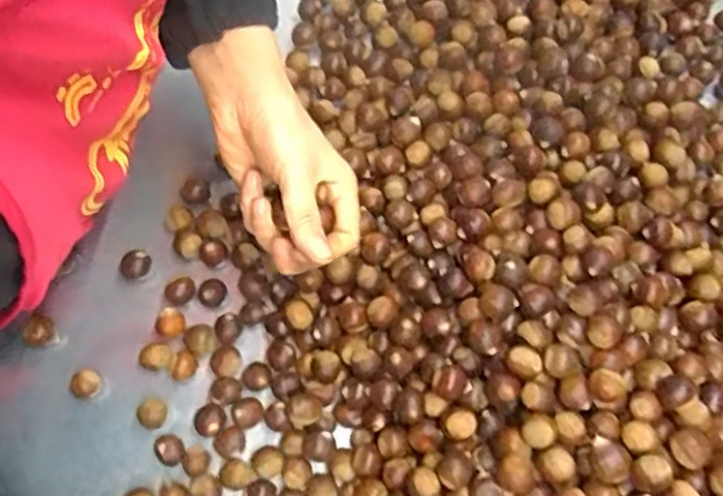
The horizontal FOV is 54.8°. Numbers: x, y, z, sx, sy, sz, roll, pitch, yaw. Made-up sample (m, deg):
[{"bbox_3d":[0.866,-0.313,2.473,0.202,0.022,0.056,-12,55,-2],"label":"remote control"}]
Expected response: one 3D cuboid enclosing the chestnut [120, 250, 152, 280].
[{"bbox_3d":[-0.176,0.017,0.551,0.024,0.029,0.023,0,71,-1],"label":"chestnut"}]

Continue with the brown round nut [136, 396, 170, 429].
[{"bbox_3d":[-0.155,0.123,0.519,0.020,0.020,0.022,0,71,-1],"label":"brown round nut"}]

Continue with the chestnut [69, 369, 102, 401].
[{"bbox_3d":[-0.207,0.102,0.523,0.025,0.022,0.019,-22,72,-8],"label":"chestnut"}]

